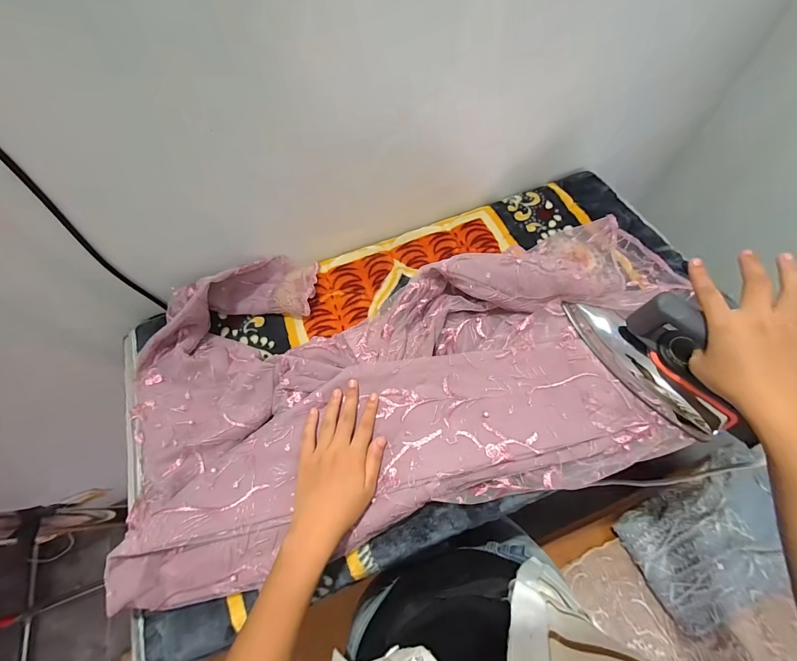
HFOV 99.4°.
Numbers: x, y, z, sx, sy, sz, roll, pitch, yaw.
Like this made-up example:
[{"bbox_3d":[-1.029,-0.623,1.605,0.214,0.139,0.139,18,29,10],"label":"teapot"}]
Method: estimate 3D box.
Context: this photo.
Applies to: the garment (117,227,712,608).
[{"bbox_3d":[0.029,0.025,0.408,0.676,0.080,0.360,-14,66,-5],"label":"garment"}]

